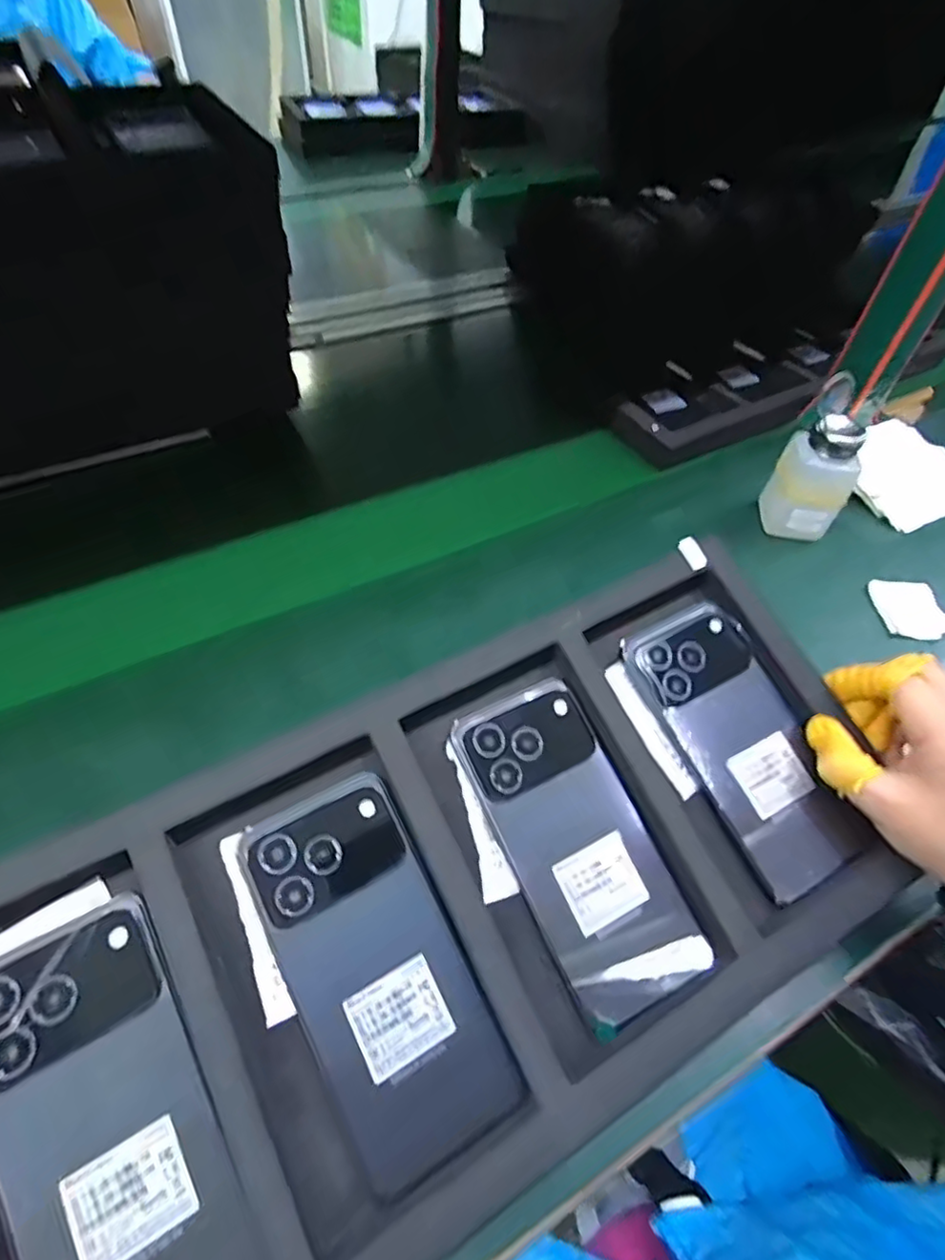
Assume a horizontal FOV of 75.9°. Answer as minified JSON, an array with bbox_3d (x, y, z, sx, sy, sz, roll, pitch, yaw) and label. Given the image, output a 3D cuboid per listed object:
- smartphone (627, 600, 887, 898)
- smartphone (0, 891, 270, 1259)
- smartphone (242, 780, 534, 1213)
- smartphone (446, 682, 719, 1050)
[{"bbox_3d":[0.155,0.061,0.342,0.070,0.018,0.156,-24,72,-12],"label":"smartphone"},{"bbox_3d":[-0.141,0.195,0.234,0.074,0.013,0.157,-23,76,-20],"label":"smartphone"},{"bbox_3d":[-0.043,0.151,0.276,0.073,0.012,0.159,-24,76,-21],"label":"smartphone"},{"bbox_3d":[0.054,0.106,0.311,0.073,0.013,0.159,-22,73,-20],"label":"smartphone"}]

